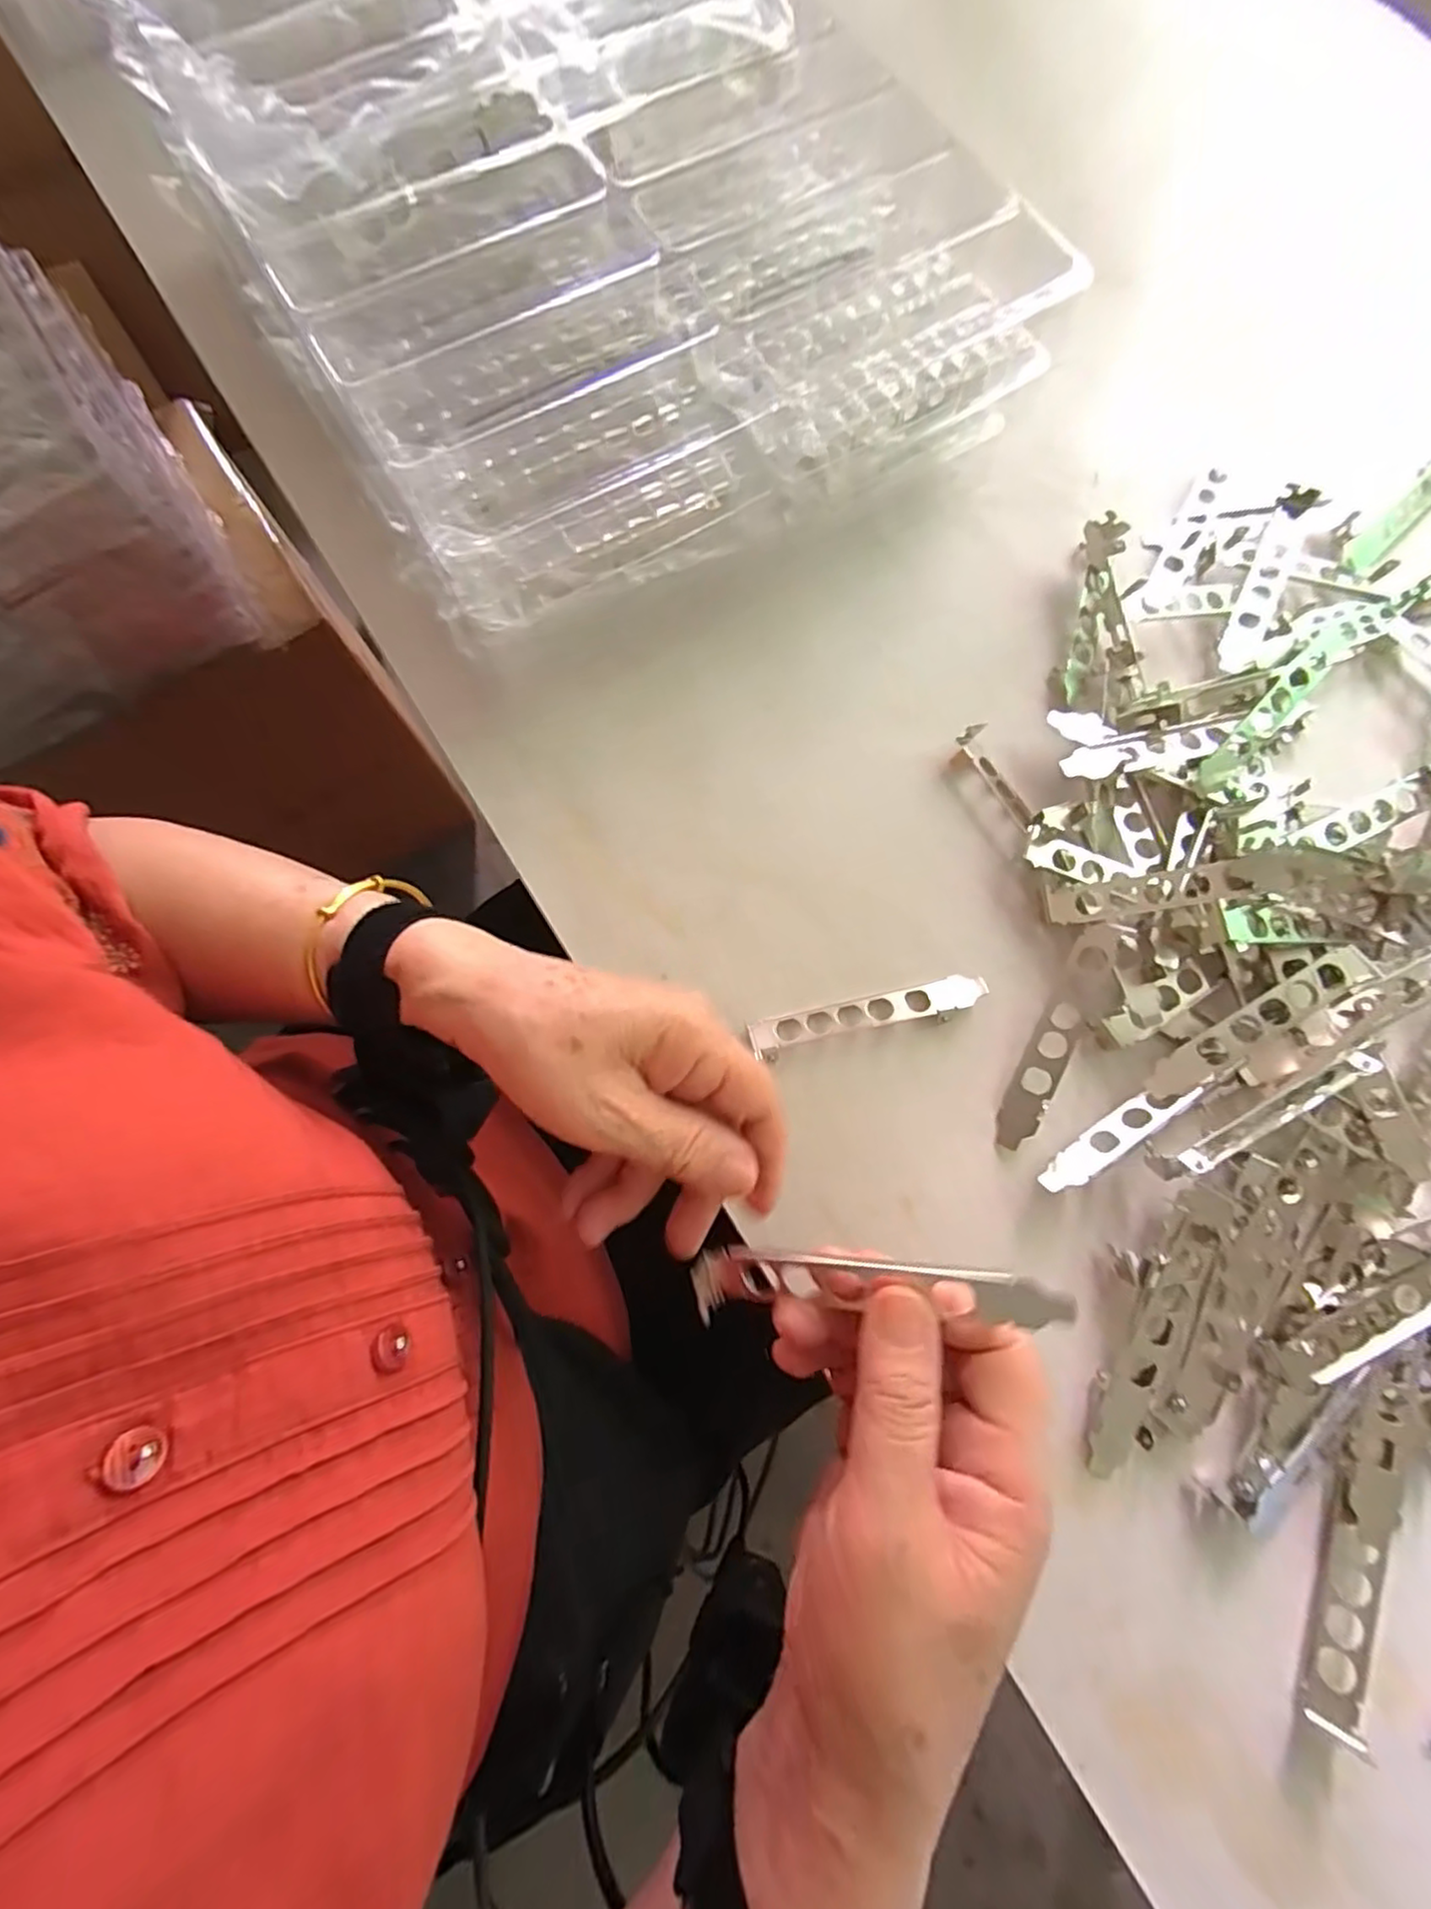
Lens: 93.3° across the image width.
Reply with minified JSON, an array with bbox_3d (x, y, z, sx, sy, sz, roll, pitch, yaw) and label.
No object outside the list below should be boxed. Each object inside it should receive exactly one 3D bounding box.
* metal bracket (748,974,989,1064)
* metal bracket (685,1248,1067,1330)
[{"bbox_3d":[0.076,0.030,0.333,0.118,0.009,0.020,-13,77,-2],"label":"metal bracket"},{"bbox_3d":[0.051,0.113,0.227,0.122,0.010,0.022,-6,76,21],"label":"metal bracket"}]

